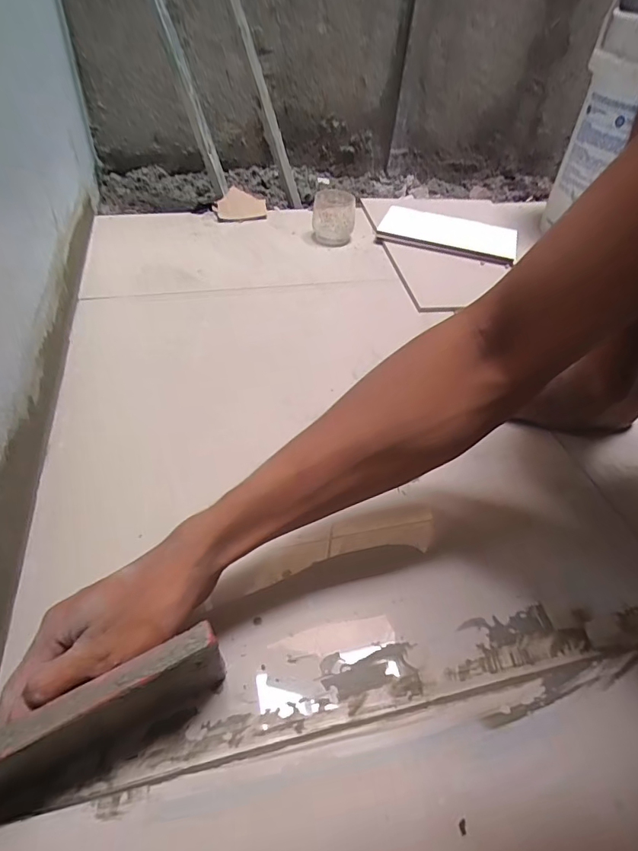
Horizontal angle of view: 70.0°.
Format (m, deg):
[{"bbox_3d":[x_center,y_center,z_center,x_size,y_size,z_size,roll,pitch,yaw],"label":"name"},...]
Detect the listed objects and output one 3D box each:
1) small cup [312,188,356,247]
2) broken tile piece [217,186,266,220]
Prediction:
[{"bbox_3d":[0.027,-0.375,0.829,0.073,0.081,0.070,3,45,-3],"label":"small cup"},{"bbox_3d":[-0.154,-0.432,0.892,0.092,0.017,0.064,-19,85,-10],"label":"broken tile piece"}]

